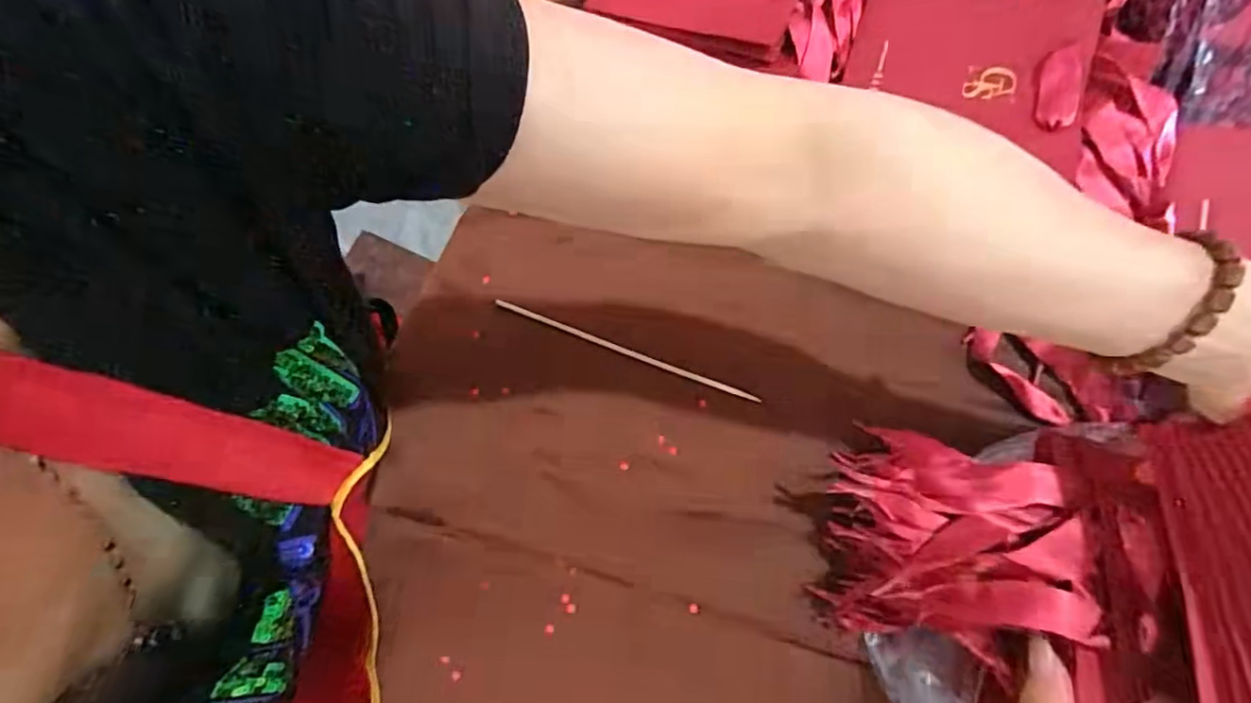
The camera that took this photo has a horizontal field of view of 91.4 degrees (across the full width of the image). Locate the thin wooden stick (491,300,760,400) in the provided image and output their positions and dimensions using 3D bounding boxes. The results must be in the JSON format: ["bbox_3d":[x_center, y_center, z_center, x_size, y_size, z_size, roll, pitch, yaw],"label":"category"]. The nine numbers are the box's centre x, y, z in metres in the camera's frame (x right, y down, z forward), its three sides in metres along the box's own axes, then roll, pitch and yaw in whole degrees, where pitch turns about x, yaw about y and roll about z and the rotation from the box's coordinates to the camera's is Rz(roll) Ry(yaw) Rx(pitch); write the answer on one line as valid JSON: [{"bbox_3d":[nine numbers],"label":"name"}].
[{"bbox_3d":[-0.001,-0.001,0.427,0.193,0.005,0.005,20,76,7],"label":"thin wooden stick"}]

